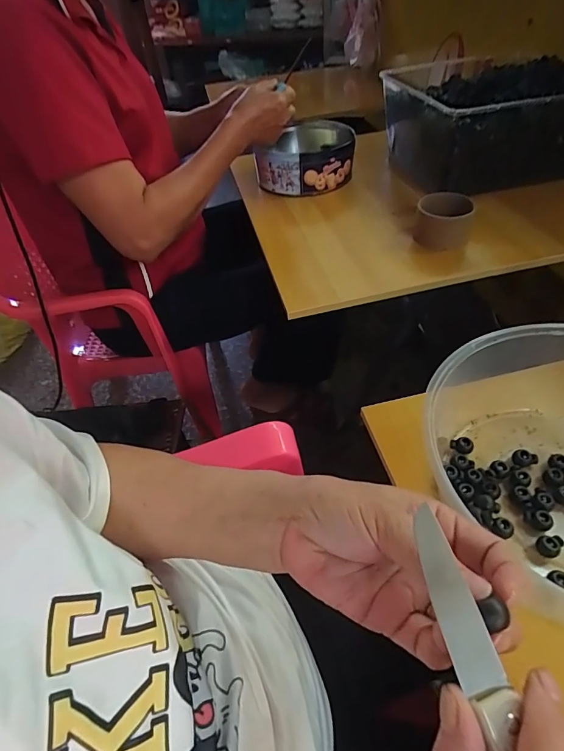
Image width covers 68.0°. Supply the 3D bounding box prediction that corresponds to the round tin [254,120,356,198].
[{"bbox_3d":[0.057,-0.418,0.818,0.162,0.090,0.191,10,49,17],"label":"round tin"}]

